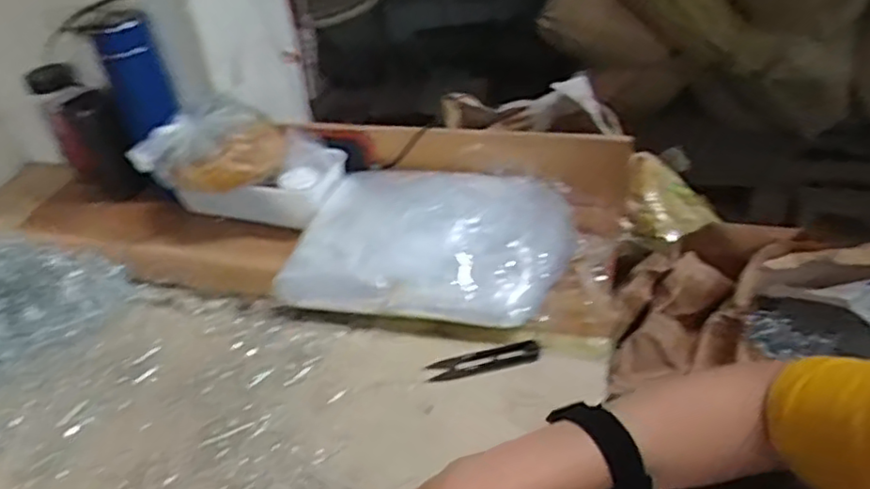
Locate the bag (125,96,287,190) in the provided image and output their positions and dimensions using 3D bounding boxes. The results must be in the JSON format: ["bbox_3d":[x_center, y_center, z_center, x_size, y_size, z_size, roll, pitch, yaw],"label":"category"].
[{"bbox_3d":[-0.242,-0.111,0.744,0.147,0.070,0.089,-1,39,8],"label":"bag"}]

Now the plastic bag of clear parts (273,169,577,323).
[{"bbox_3d":[-0.001,-0.006,0.696,0.272,0.071,0.188,6,40,14],"label":"plastic bag of clear parts"}]

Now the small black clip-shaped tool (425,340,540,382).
[{"bbox_3d":[0.043,0.103,0.595,0.097,0.011,0.023,-8,39,-3],"label":"small black clip-shaped tool"}]

